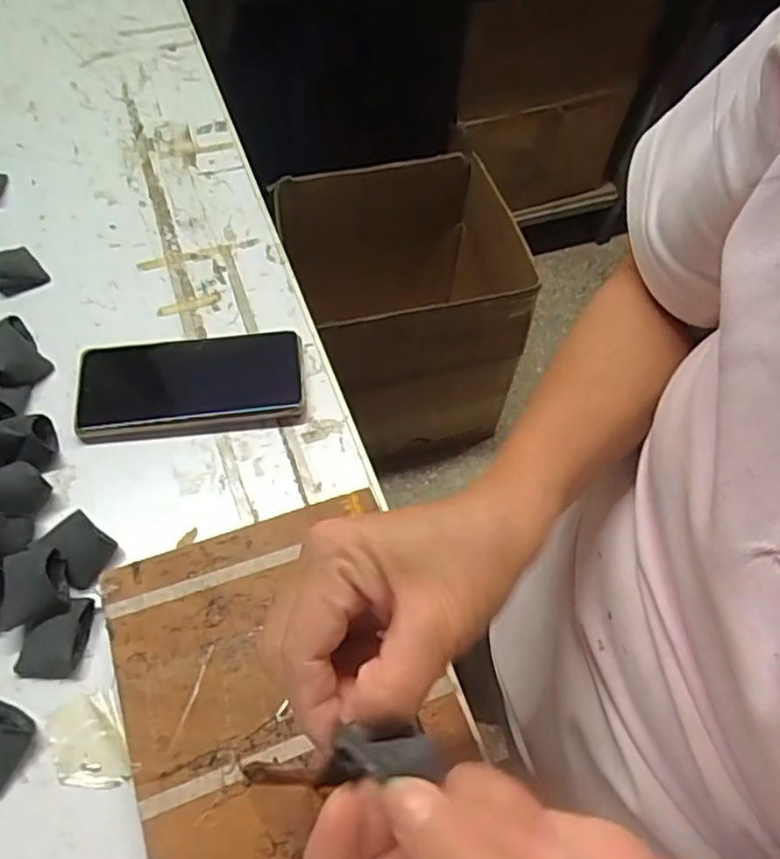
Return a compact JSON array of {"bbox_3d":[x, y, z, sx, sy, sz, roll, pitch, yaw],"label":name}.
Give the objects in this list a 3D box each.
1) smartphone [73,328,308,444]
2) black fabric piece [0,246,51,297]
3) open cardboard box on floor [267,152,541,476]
[{"bbox_3d":[-0.146,-0.035,0.478,0.158,0.013,0.078,-7,60,-8],"label":"smartphone"},{"bbox_3d":[-0.307,-0.131,0.525,0.039,0.020,0.035,-29,65,-19],"label":"black fabric piece"},{"bbox_3d":[0.027,-0.197,1.188,0.355,0.412,0.341,-12,61,-11],"label":"open cardboard box on floor"}]

